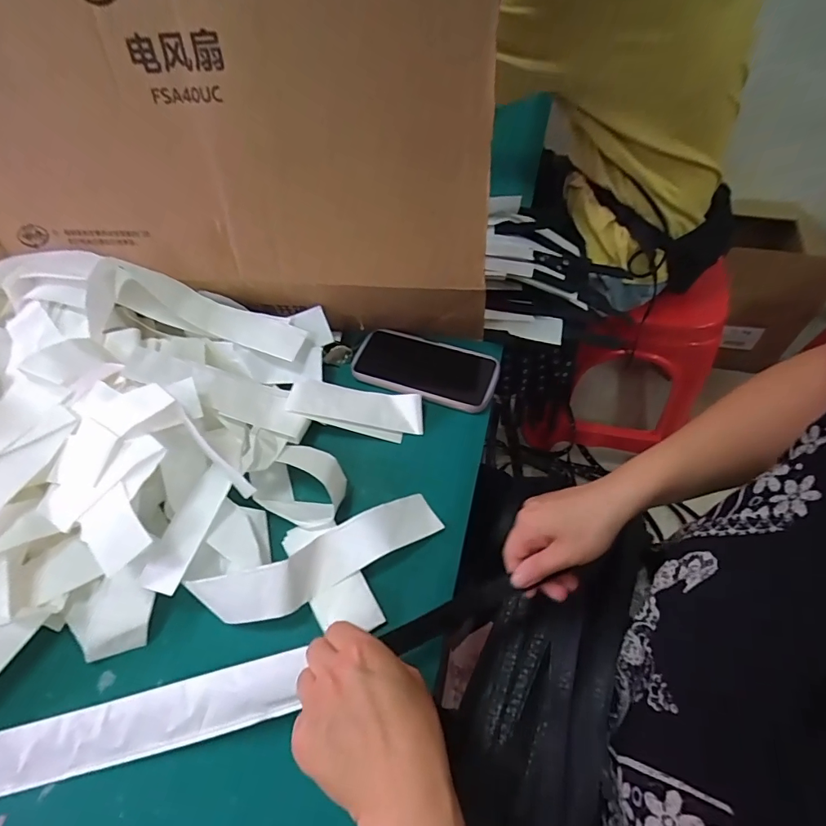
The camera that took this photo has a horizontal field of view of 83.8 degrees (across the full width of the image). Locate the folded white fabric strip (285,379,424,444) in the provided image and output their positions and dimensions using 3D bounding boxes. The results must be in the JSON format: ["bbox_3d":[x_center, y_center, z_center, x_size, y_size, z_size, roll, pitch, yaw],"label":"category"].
[{"bbox_3d":[-0.062,-0.005,0.512,0.145,0.037,0.054,6,57,9],"label":"folded white fabric strip"}]

